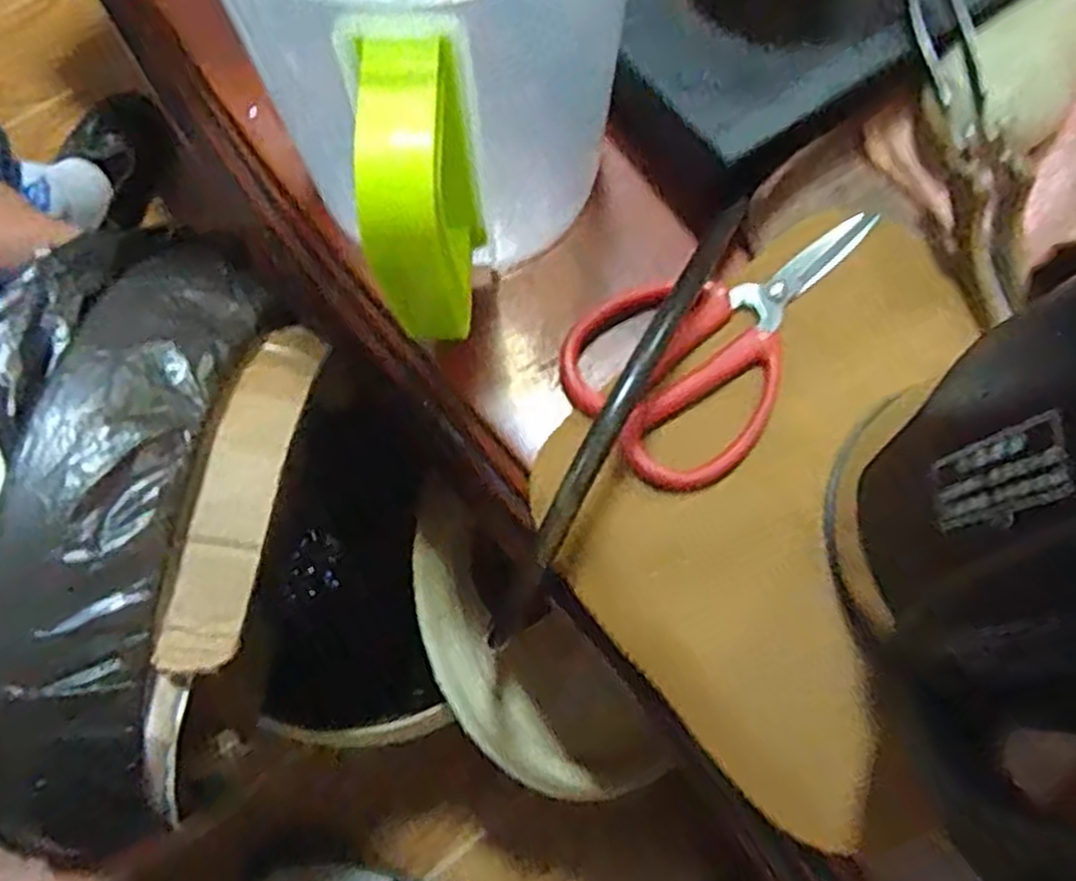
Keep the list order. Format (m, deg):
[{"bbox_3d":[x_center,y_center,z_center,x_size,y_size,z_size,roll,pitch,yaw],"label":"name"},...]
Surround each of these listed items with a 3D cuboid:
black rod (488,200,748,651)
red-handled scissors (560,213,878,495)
[{"bbox_3d":[0.024,-0.003,0.266,0.009,0.028,0.154,29,75,7],"label":"black rod"},{"bbox_3d":[0.078,-0.045,0.304,0.139,0.010,0.076,-38,78,-12],"label":"red-handled scissors"}]

